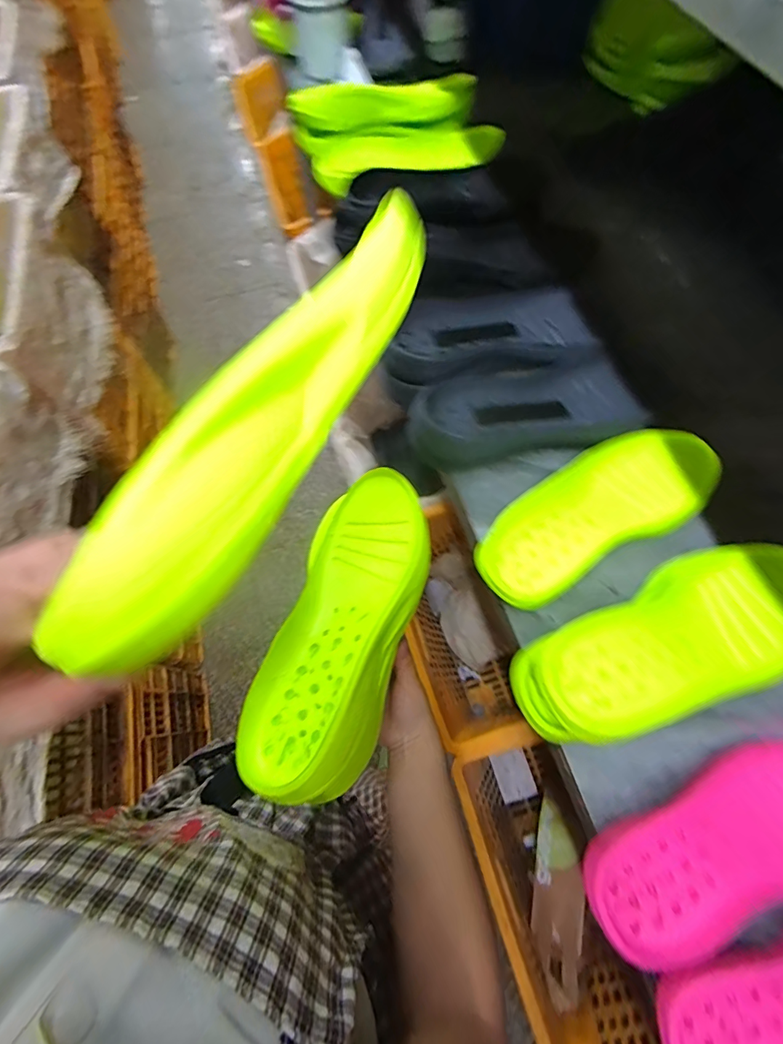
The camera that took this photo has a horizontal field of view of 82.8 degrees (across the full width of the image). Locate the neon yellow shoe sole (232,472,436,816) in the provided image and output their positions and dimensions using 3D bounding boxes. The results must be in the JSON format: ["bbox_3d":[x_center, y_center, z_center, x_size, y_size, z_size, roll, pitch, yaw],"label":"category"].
[{"bbox_3d":[-0.036,0.077,0.374,0.118,0.050,0.276,4,55,22],"label":"neon yellow shoe sole"}]

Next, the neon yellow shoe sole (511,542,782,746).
[{"bbox_3d":[0.241,0.101,0.380,0.272,0.054,0.108,-22,69,-7],"label":"neon yellow shoe sole"}]

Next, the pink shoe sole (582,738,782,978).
[{"bbox_3d":[0.263,0.248,0.342,0.234,0.022,0.092,-19,69,-8],"label":"pink shoe sole"}]

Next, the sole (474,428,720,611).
[{"bbox_3d":[0.209,-0.014,0.445,0.269,0.035,0.102,-30,70,-10],"label":"sole"}]

